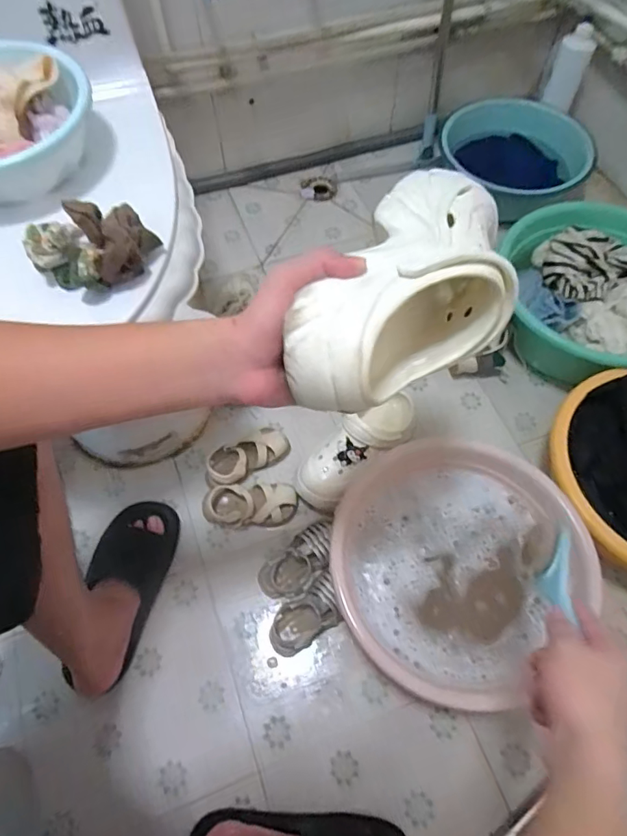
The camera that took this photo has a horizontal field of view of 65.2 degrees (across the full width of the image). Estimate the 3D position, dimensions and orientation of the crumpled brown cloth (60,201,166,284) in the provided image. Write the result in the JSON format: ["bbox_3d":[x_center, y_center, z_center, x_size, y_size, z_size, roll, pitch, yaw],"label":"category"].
[{"bbox_3d":[-0.204,-0.192,0.511,0.069,0.064,0.073,-27,68,-12],"label":"crumpled brown cloth"}]

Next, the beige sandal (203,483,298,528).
[{"bbox_3d":[-0.106,0.147,0.828,0.150,0.048,0.067,-4,65,-2],"label":"beige sandal"}]

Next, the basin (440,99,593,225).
[{"bbox_3d":[0.489,-0.609,1.153,0.334,0.098,0.316,-24,67,-11],"label":"basin"}]

